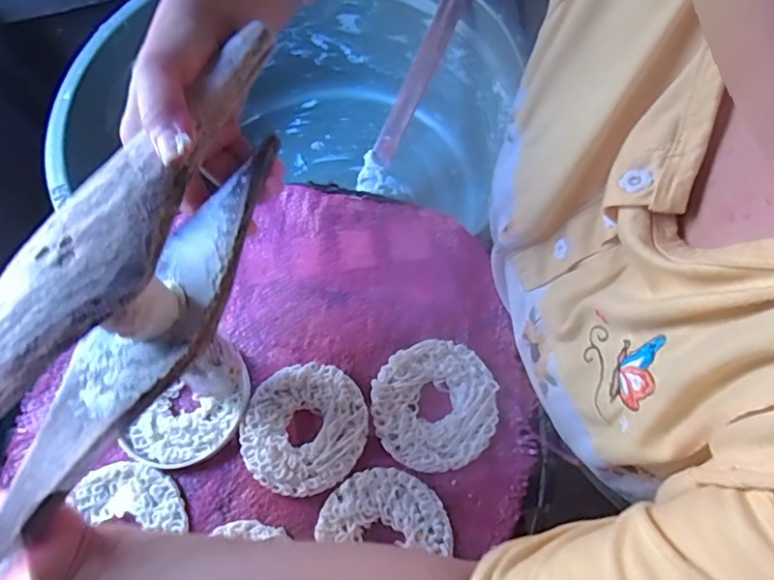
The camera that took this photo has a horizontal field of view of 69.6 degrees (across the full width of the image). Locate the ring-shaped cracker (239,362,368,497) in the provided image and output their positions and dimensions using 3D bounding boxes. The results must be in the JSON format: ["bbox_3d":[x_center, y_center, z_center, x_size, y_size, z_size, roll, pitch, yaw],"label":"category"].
[{"bbox_3d":[-0.053,0.086,0.353,0.077,0.009,0.079,-1,67,2],"label":"ring-shaped cracker"}]

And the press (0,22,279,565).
[{"bbox_3d":[-0.126,0.003,0.265,0.053,0.090,0.307,23,62,12],"label":"press"}]

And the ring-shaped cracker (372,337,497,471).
[{"bbox_3d":[0.030,0.071,0.353,0.077,0.007,0.078,-1,67,2],"label":"ring-shaped cracker"}]

